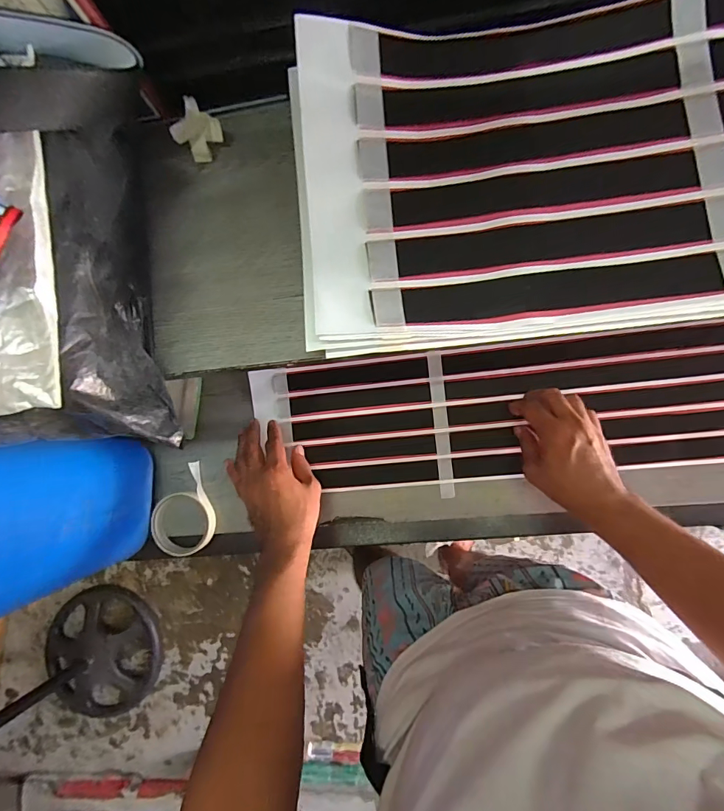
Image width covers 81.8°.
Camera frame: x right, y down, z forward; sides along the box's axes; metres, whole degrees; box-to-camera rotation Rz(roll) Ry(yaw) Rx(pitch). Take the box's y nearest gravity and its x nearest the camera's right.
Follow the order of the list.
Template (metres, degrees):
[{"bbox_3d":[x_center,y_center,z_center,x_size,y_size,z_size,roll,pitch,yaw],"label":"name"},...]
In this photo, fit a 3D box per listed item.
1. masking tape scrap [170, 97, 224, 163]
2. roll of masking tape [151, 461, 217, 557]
[{"bbox_3d":[-0.124,-0.207,0.320,0.034,0.024,0.030,43,91,9],"label":"masking tape scrap"},{"bbox_3d":[-0.260,0.153,0.596,0.091,0.017,0.119,-21,82,5],"label":"roll of masking tape"}]

